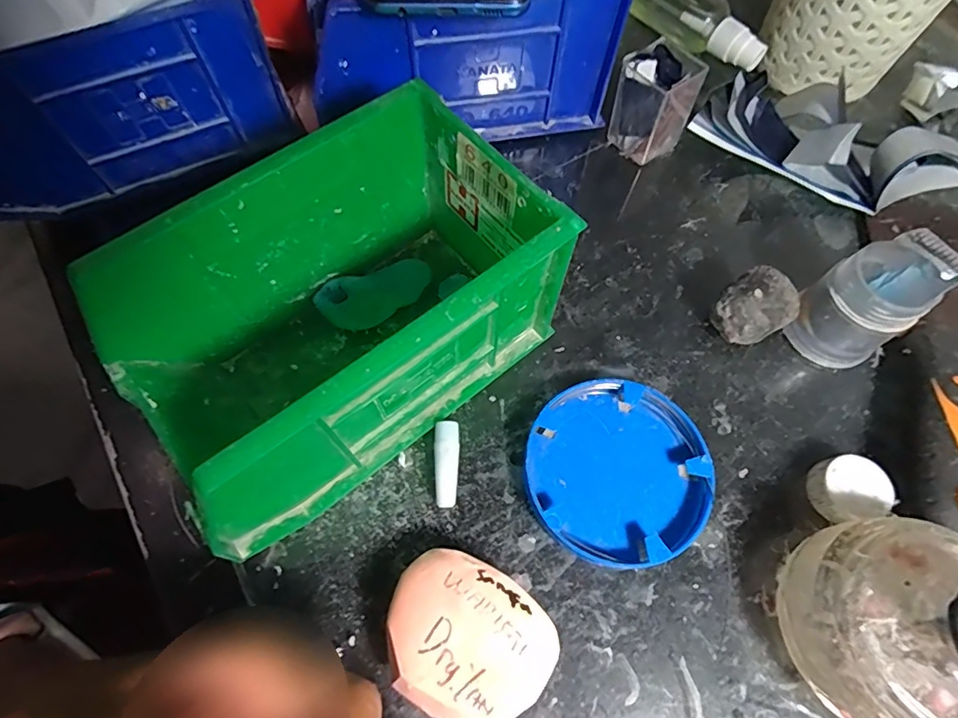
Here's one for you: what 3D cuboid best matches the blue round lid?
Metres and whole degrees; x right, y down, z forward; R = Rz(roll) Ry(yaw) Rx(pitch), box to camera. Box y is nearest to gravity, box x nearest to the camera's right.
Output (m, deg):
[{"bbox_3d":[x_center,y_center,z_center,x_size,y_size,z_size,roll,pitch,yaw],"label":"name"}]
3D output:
[{"bbox_3d":[0.062,0.050,0.228,0.078,0.016,0.078,0,66,0],"label":"blue round lid"}]

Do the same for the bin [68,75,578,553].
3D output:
[{"bbox_3d":[-0.056,-0.015,0.215,0.163,0.093,0.095,-37,71,-15],"label":"bin"}]

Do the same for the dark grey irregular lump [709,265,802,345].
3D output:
[{"bbox_3d":[0.133,-0.022,0.251,0.030,0.033,0.029,-37,71,-15],"label":"dark grey irregular lump"}]

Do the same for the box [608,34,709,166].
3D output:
[{"bbox_3d":[0.101,-0.147,0.292,0.031,0.063,0.037,-38,71,-15],"label":"box"}]

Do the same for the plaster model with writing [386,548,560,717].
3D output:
[{"bbox_3d":[-0.004,0.106,0.194,0.062,0.032,0.050,28,69,12],"label":"plaster model with writing"}]

